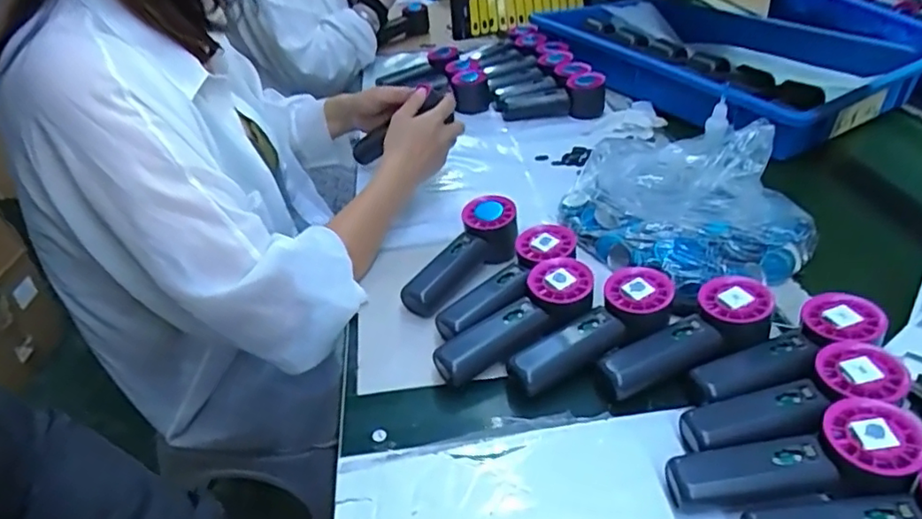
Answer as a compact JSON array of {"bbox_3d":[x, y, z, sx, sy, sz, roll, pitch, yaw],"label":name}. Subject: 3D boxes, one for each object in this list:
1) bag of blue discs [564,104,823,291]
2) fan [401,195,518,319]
[{"bbox_3d":[0.238,-0.068,0.648,0.250,0.085,0.244,29,47,35],"label":"bag of blue discs"},{"bbox_3d":[0.006,-0.002,0.607,0.059,0.054,0.152,20,42,28],"label":"fan"}]

